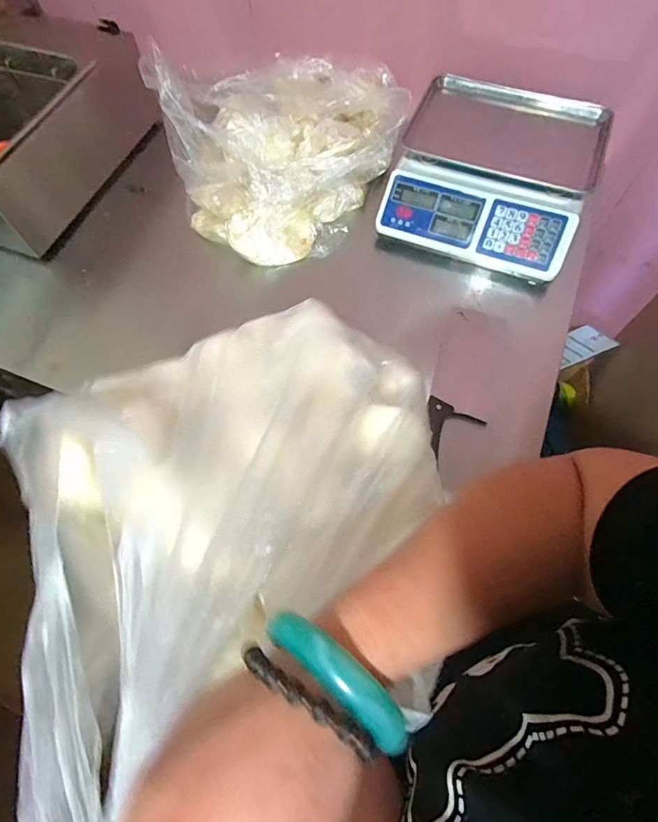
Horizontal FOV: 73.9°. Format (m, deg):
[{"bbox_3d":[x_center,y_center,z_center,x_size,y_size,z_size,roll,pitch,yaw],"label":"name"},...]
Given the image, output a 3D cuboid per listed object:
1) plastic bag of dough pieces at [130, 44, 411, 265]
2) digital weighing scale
[{"bbox_3d":[-0.073,-0.462,0.731,0.367,0.215,0.324,-18,66,-6],"label":"plastic bag of dough pieces"},{"bbox_3d":[0.271,-0.399,0.744,0.305,0.096,0.316,19,68,10],"label":"digital weighing scale"}]

